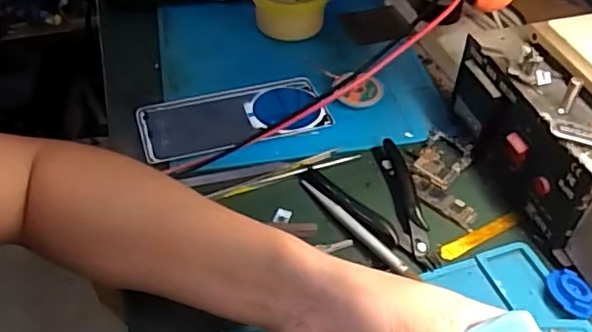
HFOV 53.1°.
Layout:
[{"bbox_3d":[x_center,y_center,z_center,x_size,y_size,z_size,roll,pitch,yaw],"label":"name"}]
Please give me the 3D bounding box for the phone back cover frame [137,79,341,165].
[{"bbox_3d":[-0.054,-0.042,0.521,0.160,0.010,0.076,-13,46,-13],"label":"phone back cover frame"}]

